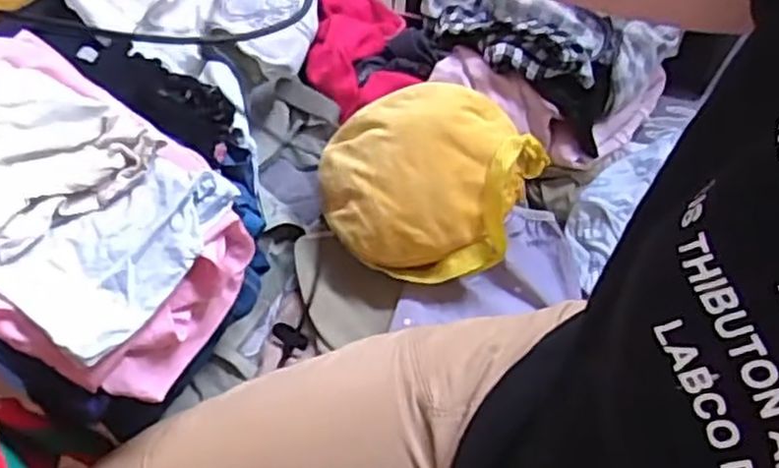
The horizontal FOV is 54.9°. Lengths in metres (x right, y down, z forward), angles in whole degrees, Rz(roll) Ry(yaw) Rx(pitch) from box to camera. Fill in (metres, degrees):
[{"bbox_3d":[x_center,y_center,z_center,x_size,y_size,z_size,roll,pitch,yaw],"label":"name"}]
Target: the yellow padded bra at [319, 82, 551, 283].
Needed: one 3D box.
[{"bbox_3d":[0.029,-0.050,0.681,0.189,0.071,0.177,24,95,7],"label":"yellow padded bra"}]

